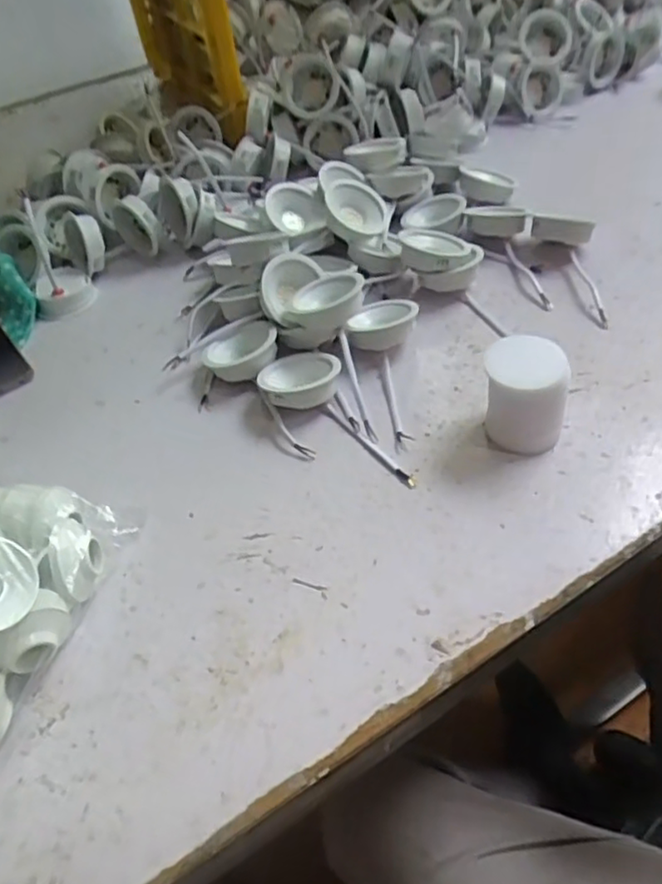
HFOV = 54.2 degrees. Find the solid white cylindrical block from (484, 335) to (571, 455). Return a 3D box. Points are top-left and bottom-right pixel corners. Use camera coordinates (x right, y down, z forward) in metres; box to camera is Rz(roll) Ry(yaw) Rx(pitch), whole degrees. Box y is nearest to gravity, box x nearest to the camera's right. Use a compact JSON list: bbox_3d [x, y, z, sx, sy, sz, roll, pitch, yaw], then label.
[{"bbox_3d":[0.147,-0.033,0.495,0.058,0.078,0.055,4,49,10],"label":"solid white cylindrical block"}]

